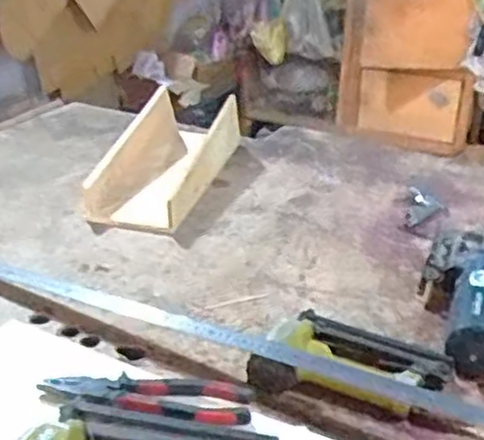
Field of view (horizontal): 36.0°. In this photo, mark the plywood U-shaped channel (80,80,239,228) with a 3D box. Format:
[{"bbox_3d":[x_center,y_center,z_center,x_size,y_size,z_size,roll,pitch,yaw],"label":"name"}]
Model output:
[{"bbox_3d":[-0.120,-0.119,1.230,0.162,0.137,0.350,9,28,15],"label":"plywood U-shaped channel"}]

